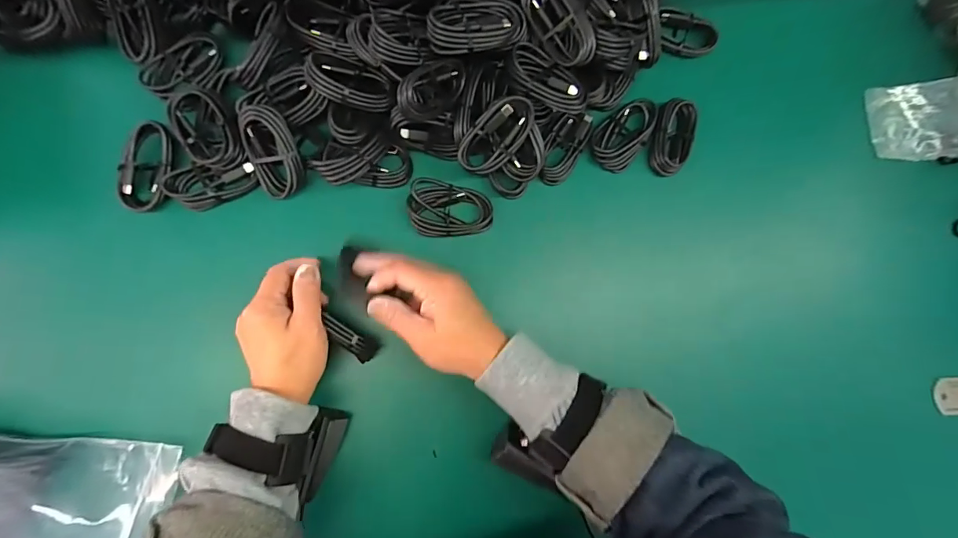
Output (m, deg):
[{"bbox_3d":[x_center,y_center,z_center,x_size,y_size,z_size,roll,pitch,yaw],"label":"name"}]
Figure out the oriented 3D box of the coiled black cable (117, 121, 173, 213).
[{"bbox_3d":[-0.281,-0.086,0.377,0.034,0.013,0.074,9,84,-5],"label":"coiled black cable"}]

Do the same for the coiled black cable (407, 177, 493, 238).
[{"bbox_3d":[-0.026,-0.052,0.409,0.077,0.010,0.050,14,84,-5],"label":"coiled black cable"}]

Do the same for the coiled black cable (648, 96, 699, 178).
[{"bbox_3d":[0.190,-0.130,0.441,0.038,0.022,0.070,5,85,-6],"label":"coiled black cable"}]

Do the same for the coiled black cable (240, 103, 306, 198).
[{"bbox_3d":[-0.174,-0.100,0.381,0.042,0.016,0.075,-1,113,5],"label":"coiled black cable"}]

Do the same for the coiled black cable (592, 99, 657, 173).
[{"bbox_3d":[0.142,-0.134,0.436,0.046,0.015,0.074,41,82,-1],"label":"coiled black cable"}]

